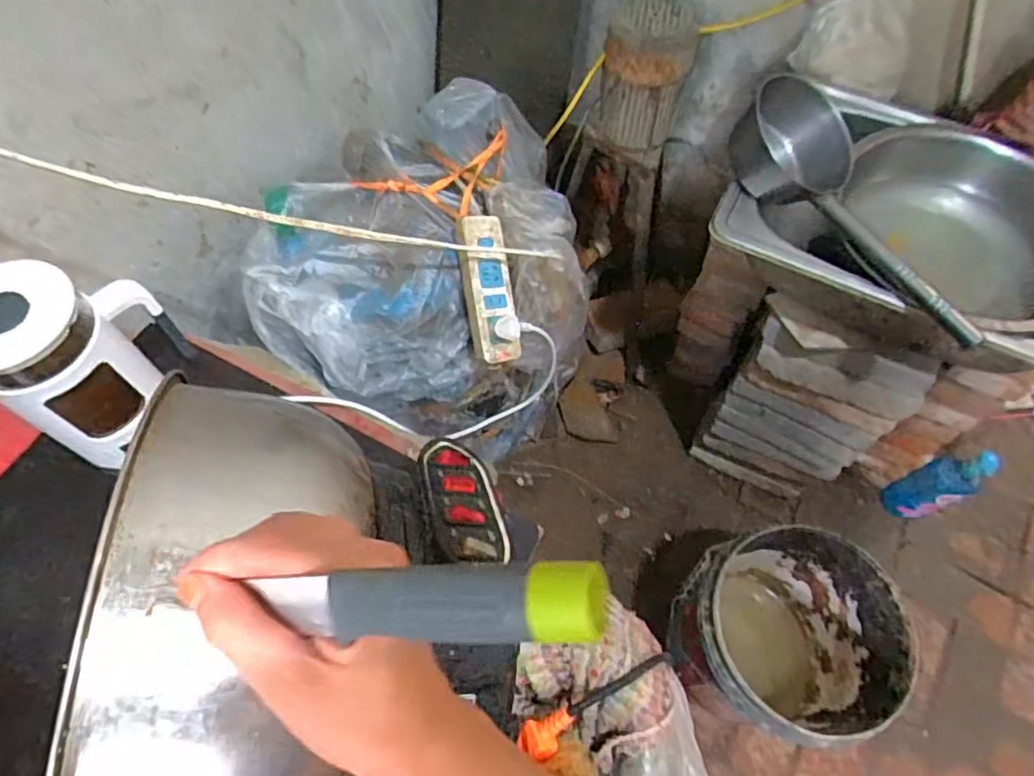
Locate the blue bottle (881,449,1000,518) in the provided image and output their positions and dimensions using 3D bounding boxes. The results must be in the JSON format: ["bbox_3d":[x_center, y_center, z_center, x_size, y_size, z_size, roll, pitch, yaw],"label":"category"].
[{"bbox_3d":[0.843,0.197,1.274,0.054,0.259,0.078,3,60,-24],"label":"blue bottle"}]

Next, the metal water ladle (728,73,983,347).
[{"bbox_3d":[0.457,-0.236,0.845,0.154,0.120,0.423,-36,68,-18],"label":"metal water ladle"}]

